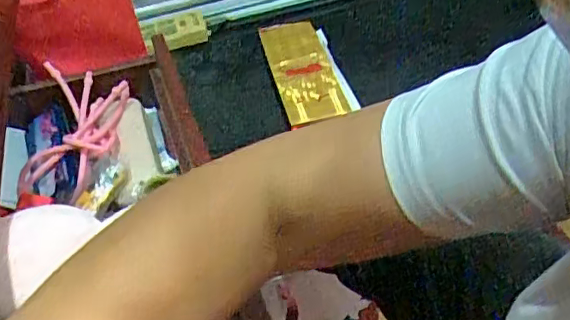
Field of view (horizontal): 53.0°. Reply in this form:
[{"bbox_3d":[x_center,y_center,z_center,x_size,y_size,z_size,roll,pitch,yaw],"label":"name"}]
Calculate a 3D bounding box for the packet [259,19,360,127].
[{"bbox_3d":[0.041,-0.157,1.030,0.127,0.057,0.291,-15,45,-4],"label":"packet"}]

